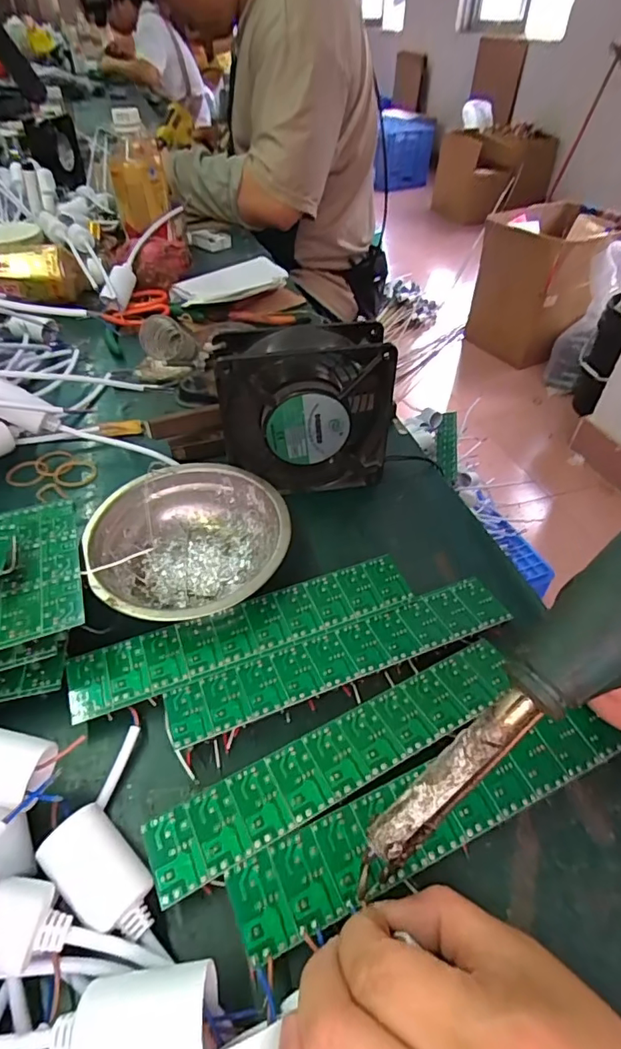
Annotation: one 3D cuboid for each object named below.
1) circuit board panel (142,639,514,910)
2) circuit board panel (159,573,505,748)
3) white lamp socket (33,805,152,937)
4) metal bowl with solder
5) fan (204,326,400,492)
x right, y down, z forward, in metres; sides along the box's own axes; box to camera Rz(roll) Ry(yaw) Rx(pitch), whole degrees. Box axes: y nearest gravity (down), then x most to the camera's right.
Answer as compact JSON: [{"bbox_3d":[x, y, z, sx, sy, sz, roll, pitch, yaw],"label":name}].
[{"bbox_3d":[0.019,0.110,0.248,0.197,0.004,0.036,-22,49,-19],"label":"circuit board panel"},{"bbox_3d":[0.020,0.073,0.288,0.201,0.004,0.036,-16,41,-16],"label":"circuit board panel"},{"bbox_3d":[-0.086,0.149,0.211,0.050,0.032,0.027,34,55,29],"label":"white lamp socket"},{"bbox_3d":[-0.077,0.015,0.330,0.121,0.038,0.122,0,46,0],"label":"metal bowl with solder"},{"bbox_3d":[-0.004,-0.083,0.372,0.121,0.115,0.045,-7,46,-5],"label":"fan"}]

